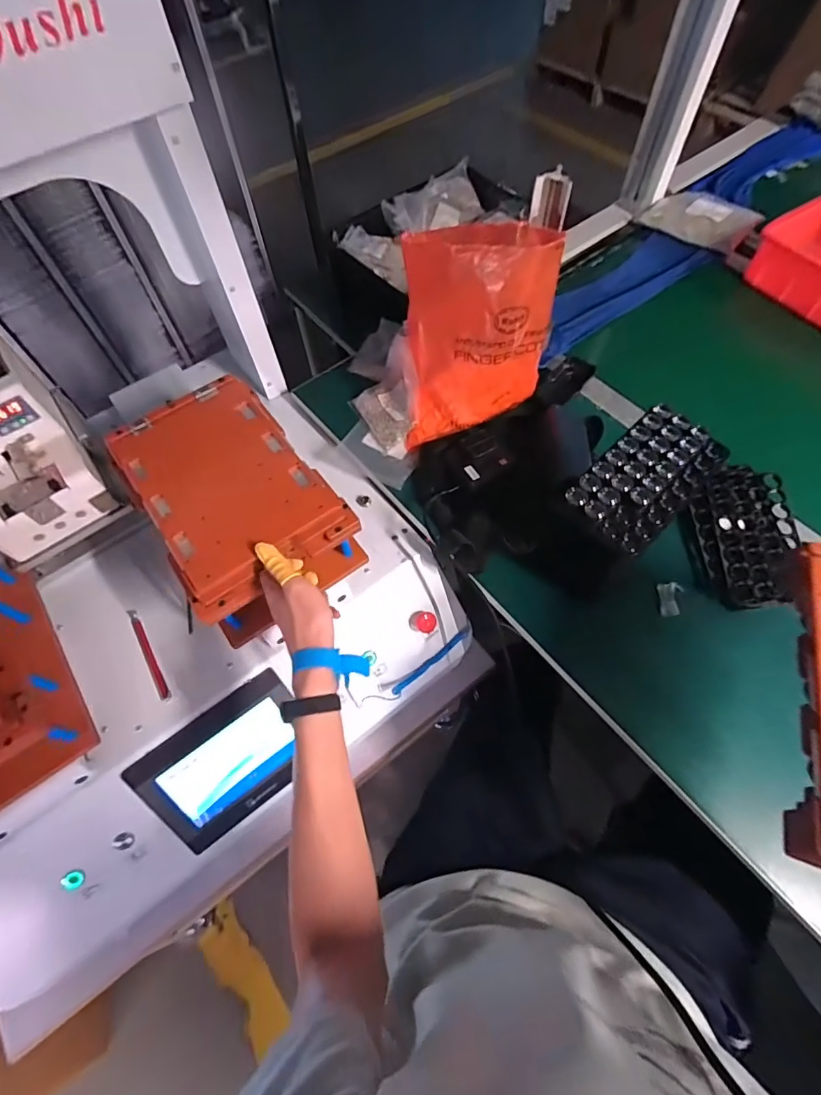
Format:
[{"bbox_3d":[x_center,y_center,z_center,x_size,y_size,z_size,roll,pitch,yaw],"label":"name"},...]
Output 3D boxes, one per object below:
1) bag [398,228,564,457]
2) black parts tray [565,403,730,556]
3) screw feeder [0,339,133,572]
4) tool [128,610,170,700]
[{"bbox_3d":[0.089,-0.290,0.685,0.190,0.237,0.182,2,63,3],"label":"bag"},{"bbox_3d":[0.262,-0.080,0.553,0.096,0.026,0.179,41,71,20],"label":"black parts tray"},{"bbox_3d":[-0.464,-0.114,0.583,0.143,0.158,0.188,-35,67,-15],"label":"screw feeder"},{"bbox_3d":[-0.335,0.134,0.638,0.013,0.004,0.135,-31,66,-13],"label":"tool"}]

